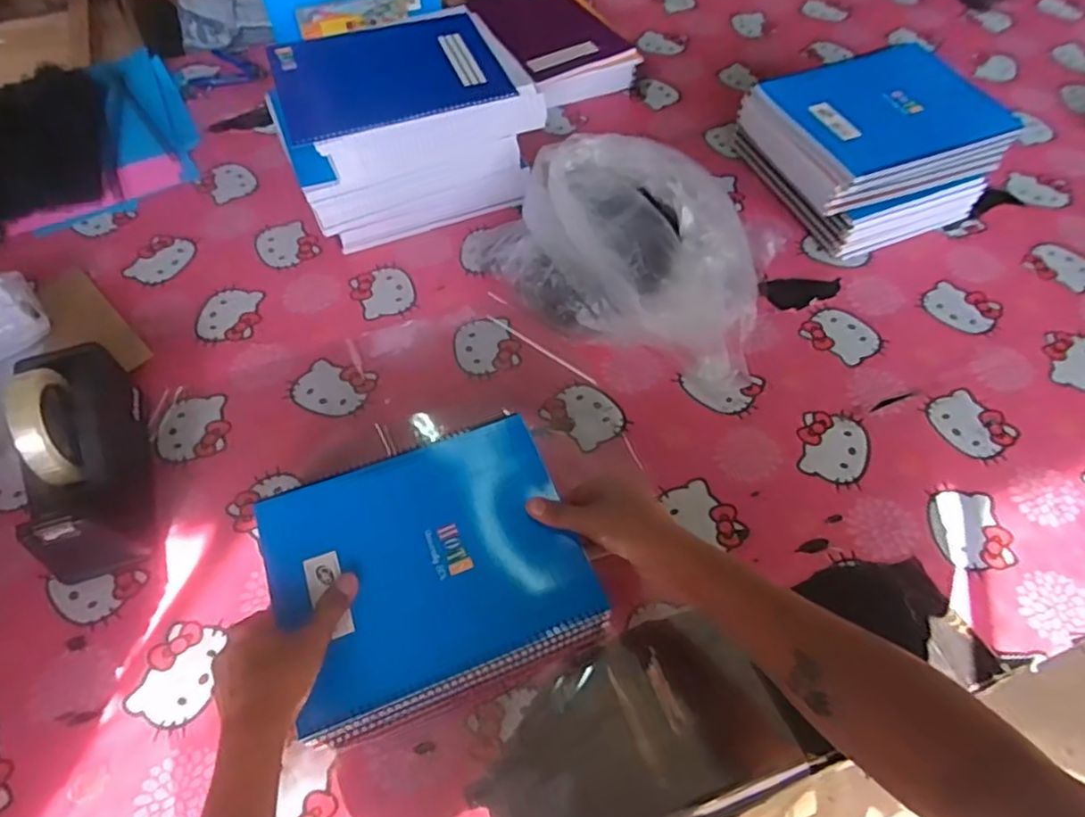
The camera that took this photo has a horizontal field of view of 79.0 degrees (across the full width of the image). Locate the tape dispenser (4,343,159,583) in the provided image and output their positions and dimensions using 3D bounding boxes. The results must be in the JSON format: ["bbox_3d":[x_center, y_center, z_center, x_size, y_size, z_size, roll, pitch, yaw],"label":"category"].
[{"bbox_3d":[-0.420,0.038,0.595,0.079,0.122,0.210,-16,57,-9],"label":"tape dispenser"}]

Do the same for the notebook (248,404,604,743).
[{"bbox_3d":[-0.096,0.128,0.550,0.241,0.028,0.205,-20,65,-9],"label":"notebook"}]

